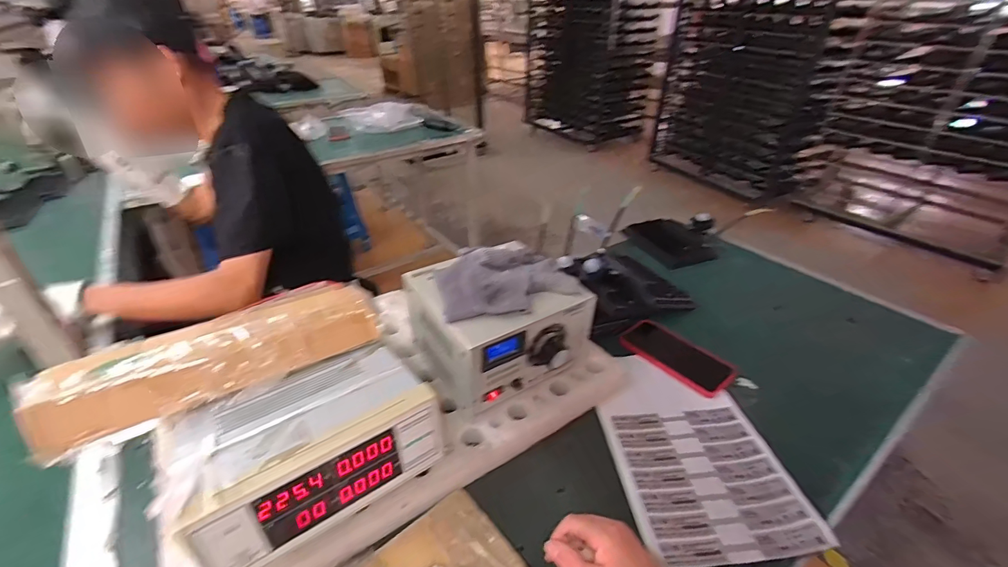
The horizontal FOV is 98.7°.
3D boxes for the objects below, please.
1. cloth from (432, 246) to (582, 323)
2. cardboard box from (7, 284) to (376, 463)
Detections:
[{"bbox_3d":[0.003,-0.010,0.540,0.177,0.046,0.101,-17,38,-23],"label":"cloth"},{"bbox_3d":[-0.287,0.063,0.449,0.295,0.043,0.115,-19,39,-26],"label":"cardboard box"}]

